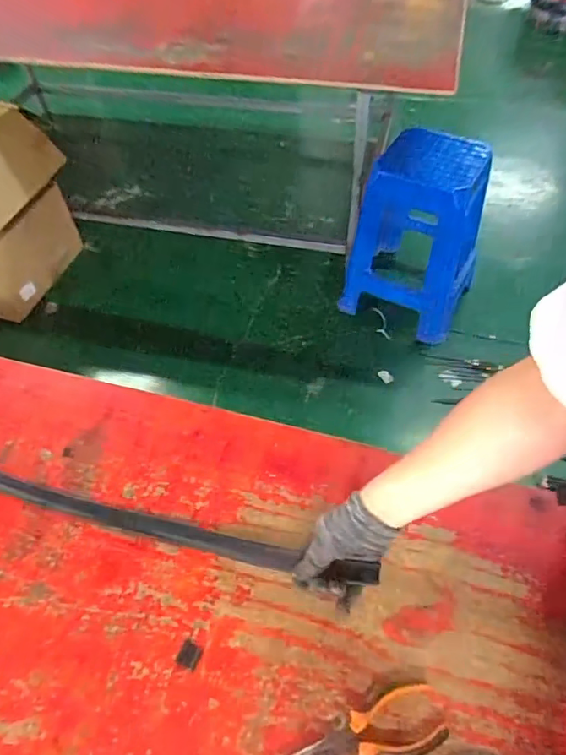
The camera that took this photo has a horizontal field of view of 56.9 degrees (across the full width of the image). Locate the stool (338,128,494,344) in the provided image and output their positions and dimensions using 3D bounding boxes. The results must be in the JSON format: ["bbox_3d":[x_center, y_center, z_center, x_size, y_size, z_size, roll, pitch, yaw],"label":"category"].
[{"bbox_3d":[0.472,-0.494,1.794,0.415,0.513,0.465,22,56,17],"label":"stool"}]

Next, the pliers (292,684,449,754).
[{"bbox_3d":[0.076,0.347,0.502,0.163,0.017,0.055,-15,53,-9],"label":"pliers"}]

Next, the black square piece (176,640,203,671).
[{"bbox_3d":[-0.100,0.296,0.557,0.023,0.004,0.025,19,55,16],"label":"black square piece"}]

